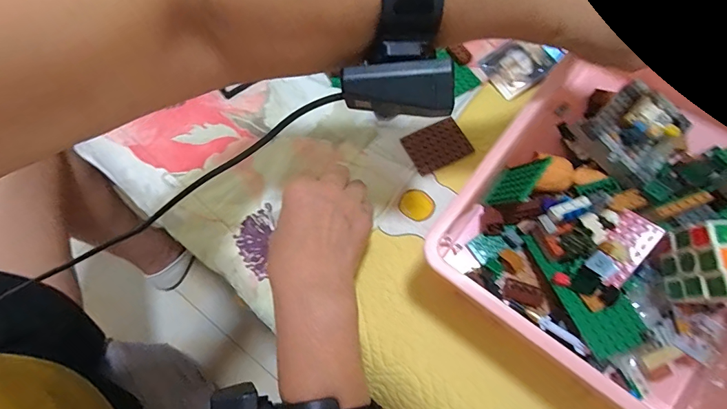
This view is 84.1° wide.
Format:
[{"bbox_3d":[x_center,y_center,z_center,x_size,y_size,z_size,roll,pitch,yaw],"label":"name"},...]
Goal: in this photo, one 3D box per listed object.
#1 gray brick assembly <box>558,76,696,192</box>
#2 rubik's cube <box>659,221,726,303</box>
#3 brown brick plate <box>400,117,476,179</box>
[{"bbox_3d":[0.236,-0.068,0.357,0.087,0.035,0.088,-42,71,-13],"label":"gray brick assembly"},{"bbox_3d":[0.275,0.047,0.305,0.061,0.056,0.055,-1,67,3],"label":"rubik's cube"},{"bbox_3d":[0.077,-0.061,0.421,0.064,0.009,0.046,-27,69,-8],"label":"brown brick plate"}]

